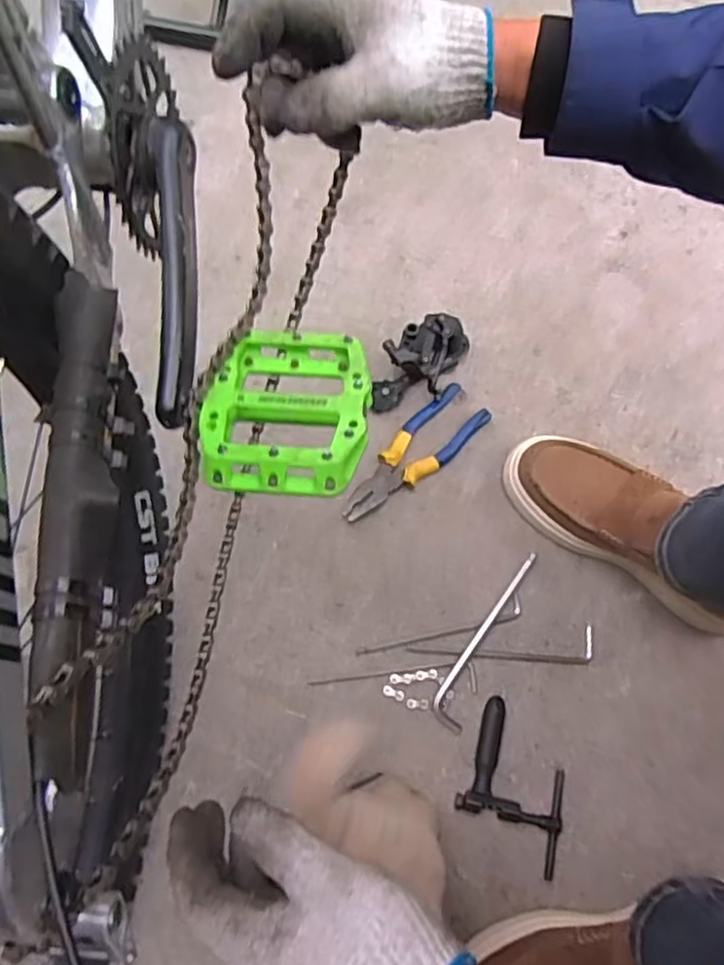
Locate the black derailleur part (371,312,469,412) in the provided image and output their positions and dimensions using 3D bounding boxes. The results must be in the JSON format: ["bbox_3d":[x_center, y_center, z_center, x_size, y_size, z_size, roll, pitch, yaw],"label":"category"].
[{"bbox_3d":[0.061,-0.131,0.753,0.076,0.065,0.120,29,74,7],"label":"black derailleur part"}]

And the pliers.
[{"bbox_3d":[0.053,-0.029,0.741,0.195,0.017,0.060,-41,78,-13],"label":"pliers"}]

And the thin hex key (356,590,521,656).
[{"bbox_3d":[0.079,0.146,0.687,0.173,0.004,0.025,-14,74,-6],"label":"thin hex key"}]

